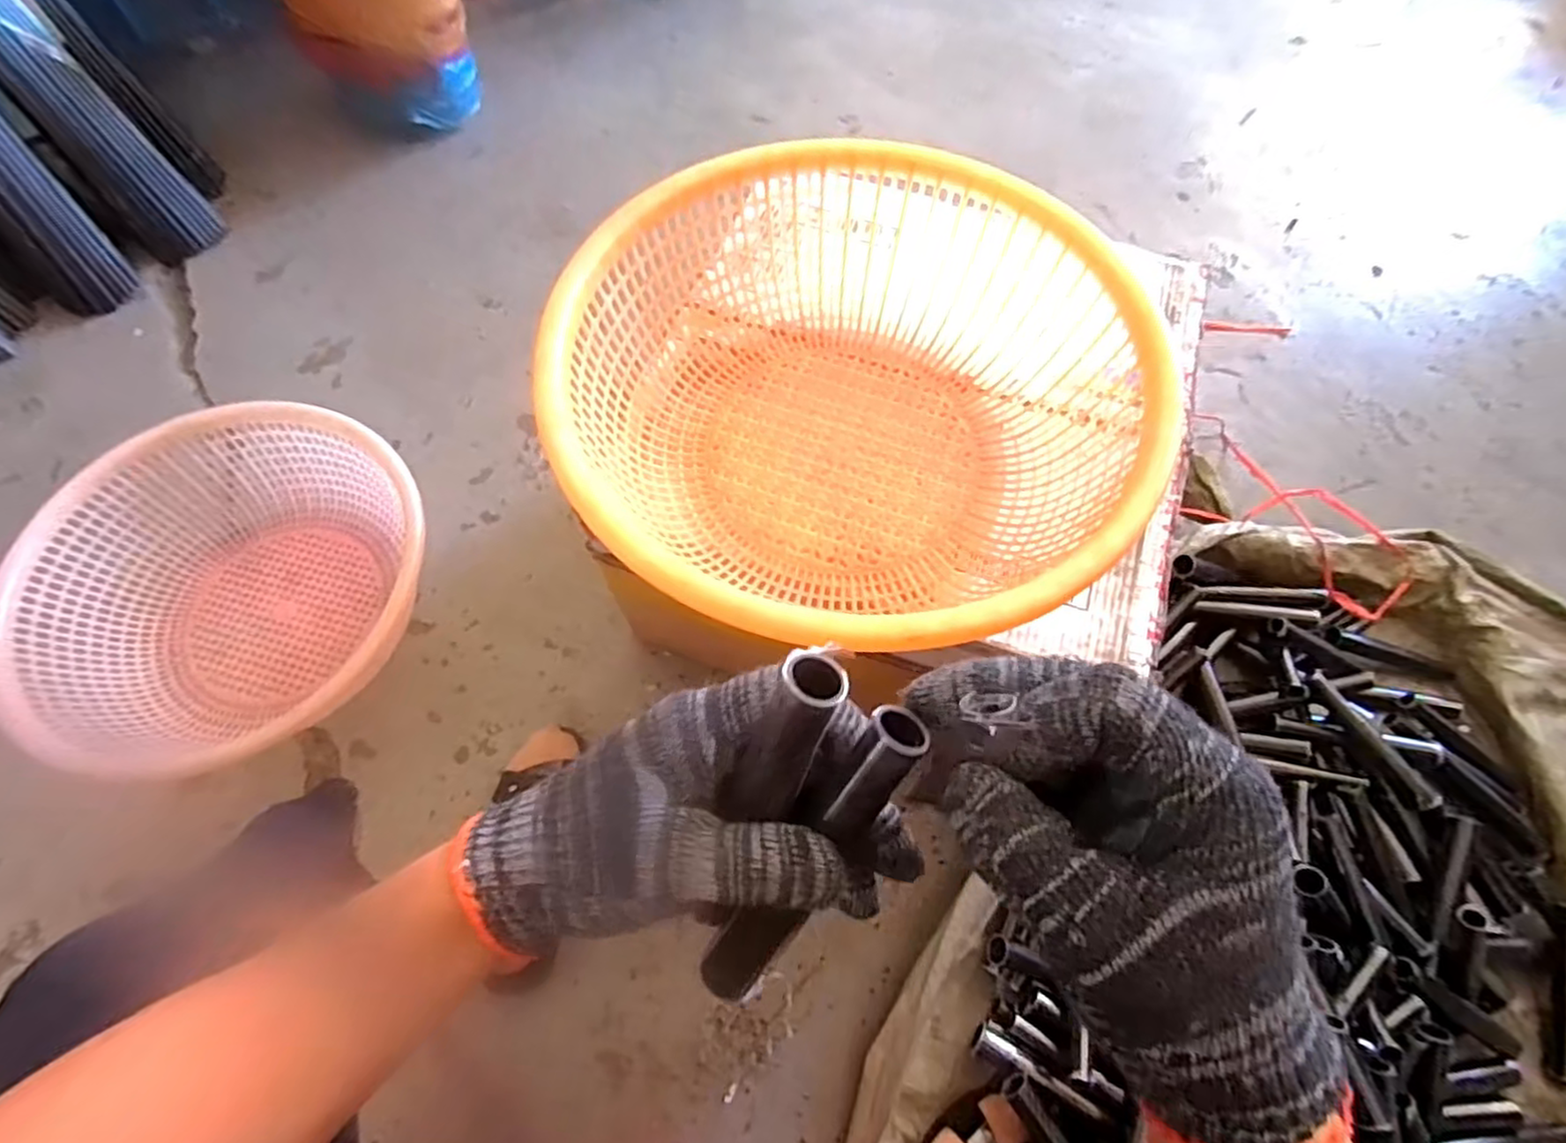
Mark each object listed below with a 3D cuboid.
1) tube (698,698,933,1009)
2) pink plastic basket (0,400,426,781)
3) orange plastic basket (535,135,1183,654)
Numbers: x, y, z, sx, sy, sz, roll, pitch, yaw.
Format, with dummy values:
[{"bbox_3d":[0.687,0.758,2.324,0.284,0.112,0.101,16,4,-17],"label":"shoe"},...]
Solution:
[{"bbox_3d":[0.006,0.104,0.242,0.022,0.154,0.015,34,32,14],"label":"tube"},{"bbox_3d":[-0.583,0.017,0.761,0.393,0.135,0.403,0,66,0],"label":"pink plastic basket"},{"bbox_3d":[0.049,-0.129,0.511,0.385,0.134,0.374,0,66,0],"label":"orange plastic basket"}]

